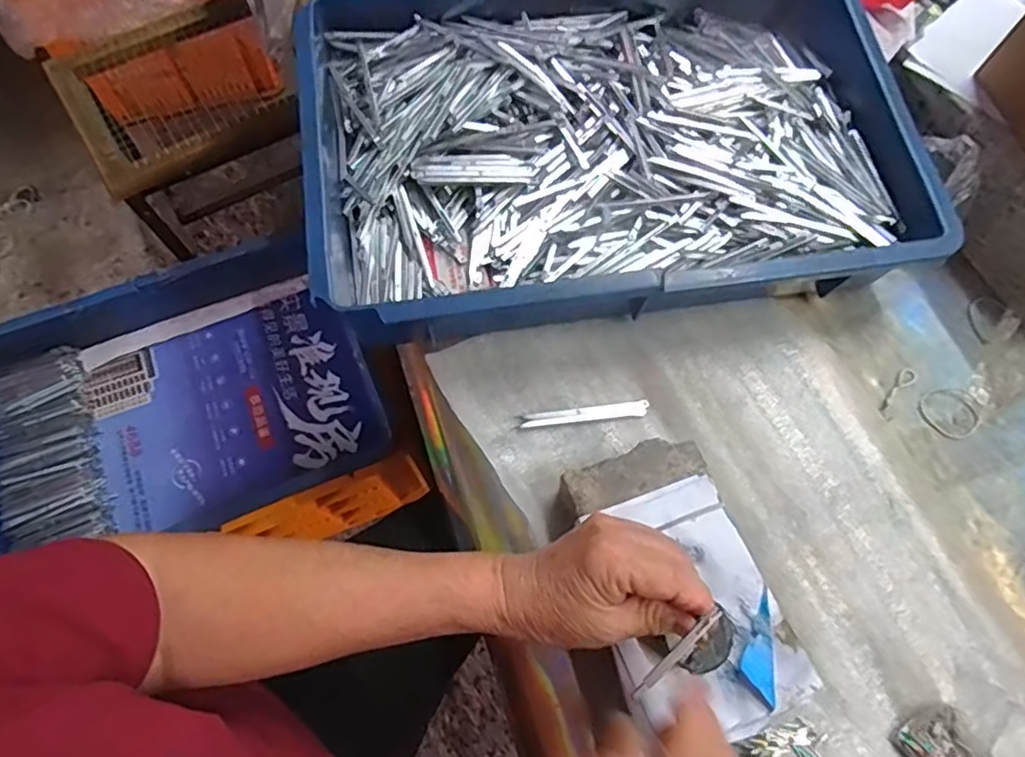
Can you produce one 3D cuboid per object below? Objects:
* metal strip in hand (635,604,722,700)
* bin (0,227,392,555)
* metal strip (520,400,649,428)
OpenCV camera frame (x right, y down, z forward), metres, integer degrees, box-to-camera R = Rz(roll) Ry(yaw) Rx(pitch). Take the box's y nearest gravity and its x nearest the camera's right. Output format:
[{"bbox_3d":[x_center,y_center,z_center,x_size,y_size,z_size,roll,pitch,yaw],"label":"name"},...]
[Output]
[{"bbox_3d":[0.079,0.132,0.301,0.058,0.004,0.006,-41,76,-7],"label":"metal strip in hand"},{"bbox_3d":[-0.376,0.037,0.689,0.425,0.099,0.275,-24,72,-10],"label":"bin"},{"bbox_3d":[0.052,0.026,0.451,0.091,0.004,0.011,-6,70,-4],"label":"metal strip"}]

